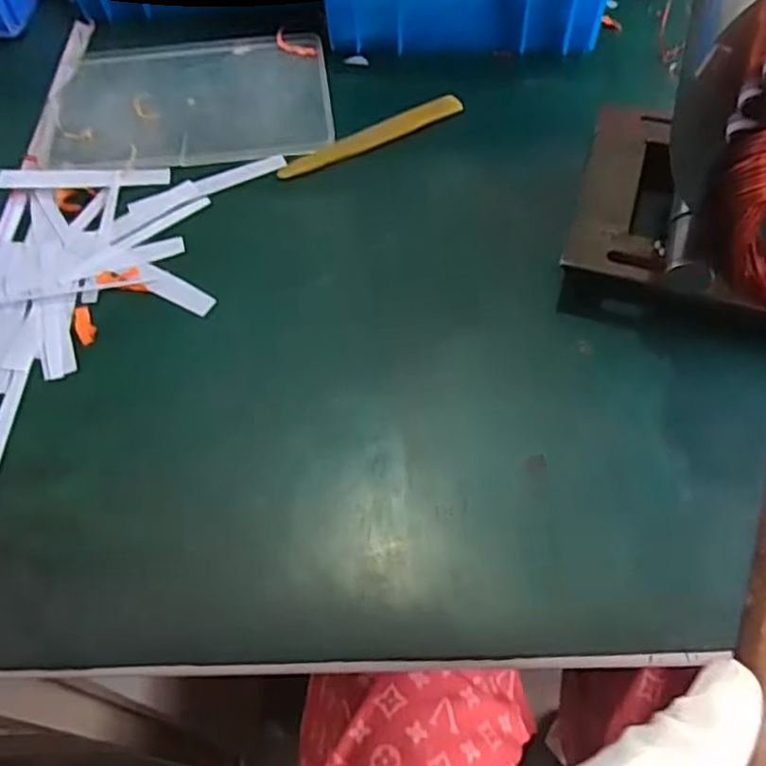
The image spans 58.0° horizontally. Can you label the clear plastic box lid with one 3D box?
[{"bbox_3d":[-0.123,-0.187,0.453,0.173,0.008,0.119,-9,57,-3],"label":"clear plastic box lid"}]

